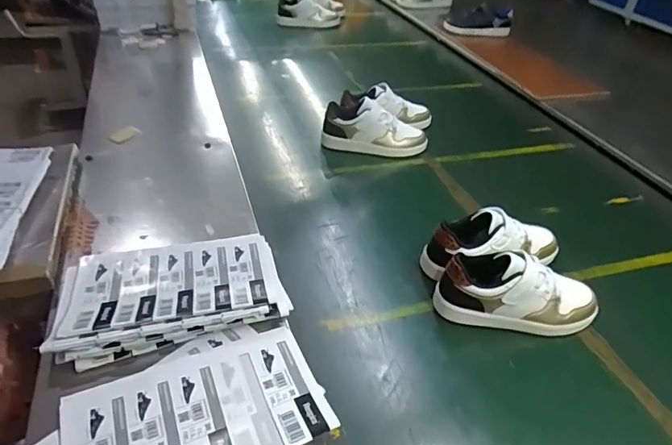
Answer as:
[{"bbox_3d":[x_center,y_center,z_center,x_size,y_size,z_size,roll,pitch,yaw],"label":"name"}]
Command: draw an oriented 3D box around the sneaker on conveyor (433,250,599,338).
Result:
[{"bbox_3d":[0.243,0.088,0.597,0.211,0.090,0.074,6,40,2],"label":"sneaker on conveyor"}]

